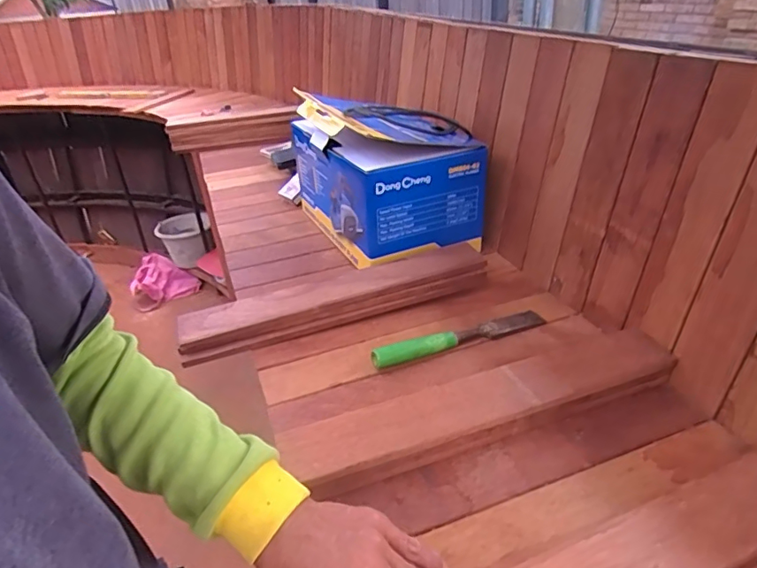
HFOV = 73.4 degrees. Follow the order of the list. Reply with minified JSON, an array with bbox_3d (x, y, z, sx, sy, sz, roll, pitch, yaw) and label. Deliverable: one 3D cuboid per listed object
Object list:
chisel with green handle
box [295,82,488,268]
[{"bbox_3d":[0.104,0.065,0.626,0.232,0.029,0.028,-16,33,-21],"label":"chisel with green handle"},{"bbox_3d":[0.010,-0.180,0.855,0.209,0.216,0.294,-18,34,-20],"label":"box"}]

